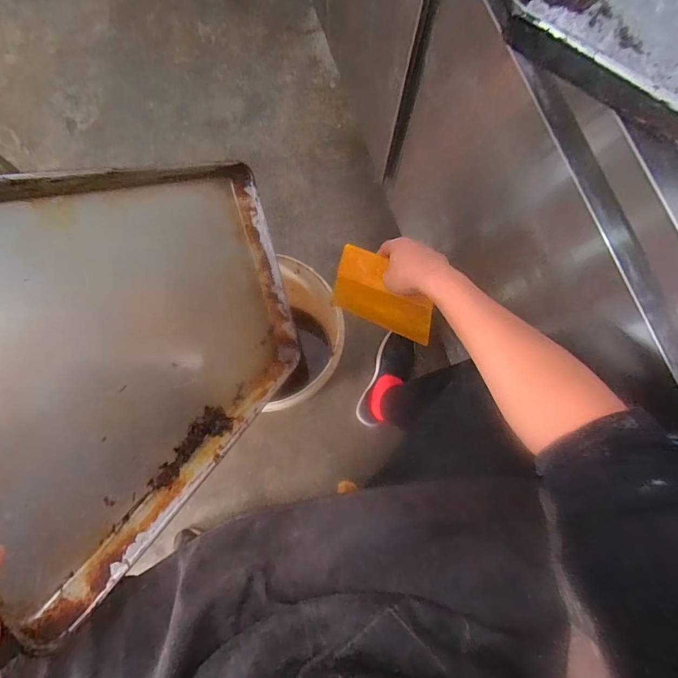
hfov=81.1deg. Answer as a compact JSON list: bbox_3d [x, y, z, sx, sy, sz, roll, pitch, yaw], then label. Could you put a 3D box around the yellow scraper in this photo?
[{"bbox_3d":[0.068,-0.073,0.649,0.189,0.127,0.011,27,48,29],"label":"yellow scraper"}]

